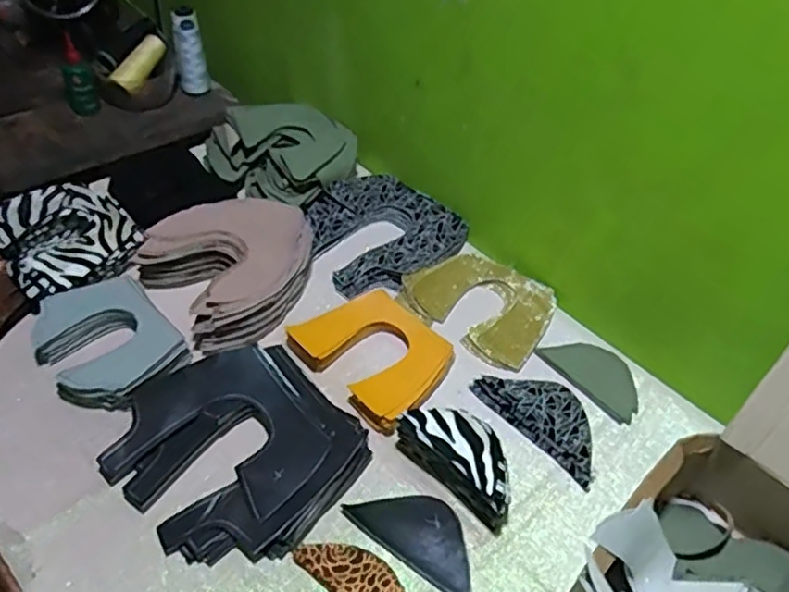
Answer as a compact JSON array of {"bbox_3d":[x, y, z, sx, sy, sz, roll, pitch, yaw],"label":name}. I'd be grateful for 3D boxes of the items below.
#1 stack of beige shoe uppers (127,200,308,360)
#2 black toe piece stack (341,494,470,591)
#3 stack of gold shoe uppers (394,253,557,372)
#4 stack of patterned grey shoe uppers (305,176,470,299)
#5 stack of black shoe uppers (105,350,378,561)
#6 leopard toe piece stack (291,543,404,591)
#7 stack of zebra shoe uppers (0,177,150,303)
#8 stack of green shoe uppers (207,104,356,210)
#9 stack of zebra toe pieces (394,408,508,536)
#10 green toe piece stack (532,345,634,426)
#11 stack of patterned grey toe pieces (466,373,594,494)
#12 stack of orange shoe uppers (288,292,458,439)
[{"bbox_3d":[-0.185,-0.040,0.758,0.180,0.060,0.178,-30,55,-31],"label":"stack of beige shoe uppers"},{"bbox_3d":[0.025,0.208,0.573,0.127,0.014,0.060,32,50,23],"label":"black toe piece stack"},{"bbox_3d":[0.104,0.006,0.766,0.161,0.021,0.130,31,50,23],"label":"stack of gold shoe uppers"},{"bbox_3d":[-0.020,-0.083,0.835,0.180,0.036,0.179,-30,55,-31],"label":"stack of patterned grey shoe uppers"},{"bbox_3d":[-0.147,0.138,0.604,0.206,0.036,0.187,36,52,27],"label":"stack of black shoe uppers"},{"bbox_3d":[-0.027,0.238,0.534,0.113,0.013,0.048,35,52,26],"label":"leopard toe piece stack"},{"bbox_3d":[-0.387,-0.072,0.763,0.158,0.040,0.161,-25,53,-28],"label":"stack of zebra shoe uppers"},{"bbox_3d":[-0.143,-0.197,0.898,0.196,0.070,0.165,-22,51,-26],"label":"stack of green shoe uppers"},{"bbox_3d":[0.060,0.147,0.593,0.048,0.059,0.120,-32,56,-32],"label":"stack of zebra toe pieces"},{"bbox_3d":[0.220,0.084,0.711,0.067,0.009,0.113,-32,56,-32],"label":"green toe piece stack"},{"bbox_3d":[0.156,0.119,0.666,0.072,0.011,0.146,-31,55,-31],"label":"stack of patterned grey toe pieces"},{"bbox_3d":[-0.024,0.057,0.693,0.158,0.033,0.130,33,50,24],"label":"stack of orange shoe uppers"}]

